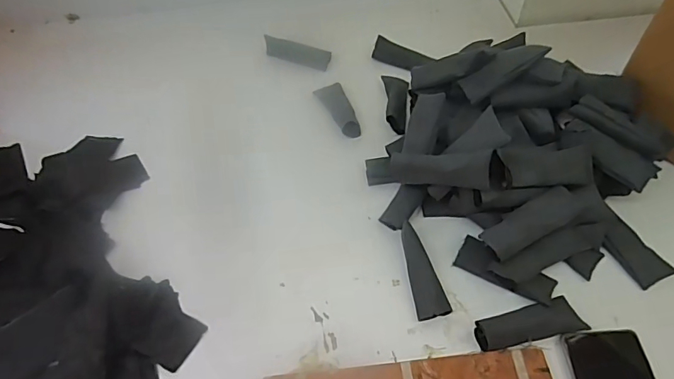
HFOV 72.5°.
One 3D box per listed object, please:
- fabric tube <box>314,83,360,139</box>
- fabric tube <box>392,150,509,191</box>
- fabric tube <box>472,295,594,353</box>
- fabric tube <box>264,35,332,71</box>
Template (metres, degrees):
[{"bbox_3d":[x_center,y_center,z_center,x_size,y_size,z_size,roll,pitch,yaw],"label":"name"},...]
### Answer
[{"bbox_3d":[0.004,-0.119,0.662,0.037,0.027,0.107,-20,55,-12],"label":"fabric tube"},{"bbox_3d":[0.121,-0.022,0.496,0.121,0.039,0.025,3,18,29],"label":"fabric tube"},{"bbox_3d":[0.190,0.135,0.453,0.101,0.021,0.035,-14,54,-7],"label":"fabric tube"},{"bbox_3d":[-0.064,-0.214,0.727,0.107,0.034,0.029,14,55,14],"label":"fabric tube"}]

